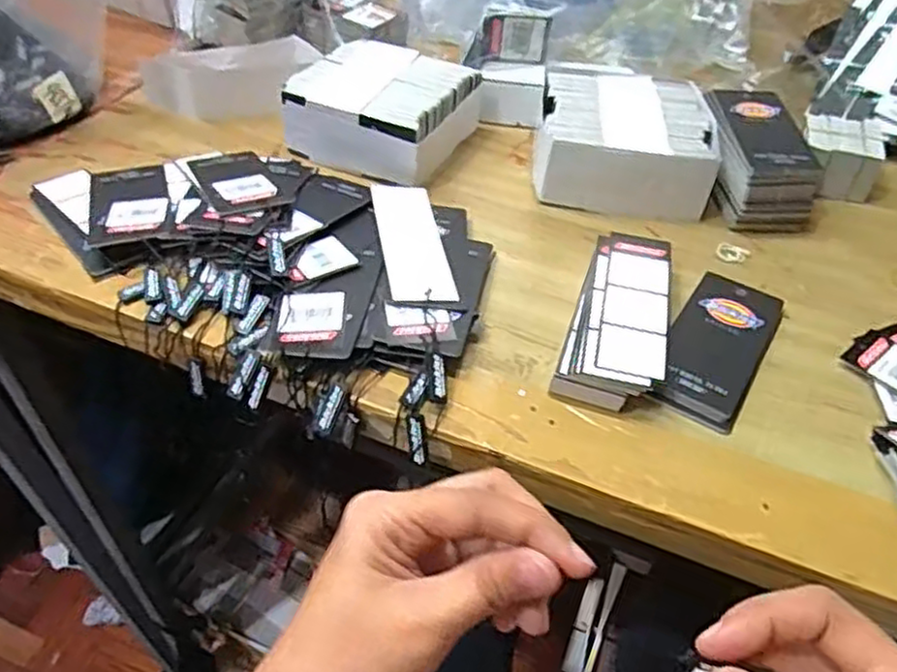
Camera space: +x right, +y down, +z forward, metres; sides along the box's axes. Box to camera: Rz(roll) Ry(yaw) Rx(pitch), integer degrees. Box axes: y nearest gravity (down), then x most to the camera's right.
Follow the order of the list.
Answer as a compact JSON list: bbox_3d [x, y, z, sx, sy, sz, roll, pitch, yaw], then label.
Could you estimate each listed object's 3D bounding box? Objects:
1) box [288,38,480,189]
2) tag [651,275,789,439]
[{"bbox_3d":[-0.049,-0.169,0.529,0.114,0.050,0.123,23,50,19],"label":"box"},{"bbox_3d":[0.154,0.004,0.402,0.050,0.009,0.115,25,51,21],"label":"tag"}]

